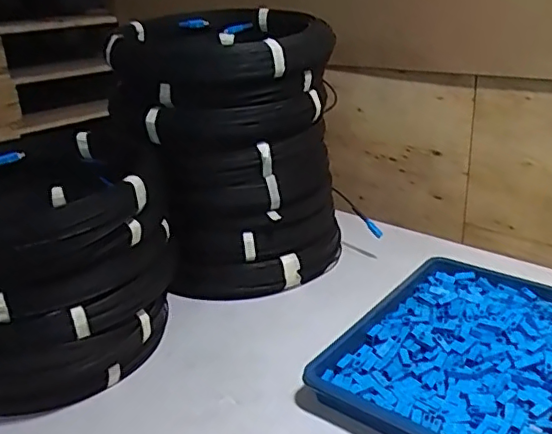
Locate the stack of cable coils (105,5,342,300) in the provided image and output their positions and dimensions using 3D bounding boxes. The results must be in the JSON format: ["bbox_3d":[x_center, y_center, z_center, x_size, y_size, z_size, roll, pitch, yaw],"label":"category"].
[{"bbox_3d":[-0.059,-0.089,0.815,0.280,0.351,0.297,-11,24,-18],"label":"stack of cable coils"}]

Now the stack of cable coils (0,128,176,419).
[{"bbox_3d":[-0.267,0.057,0.667,0.301,0.223,0.268,-21,29,-37],"label":"stack of cable coils"}]

